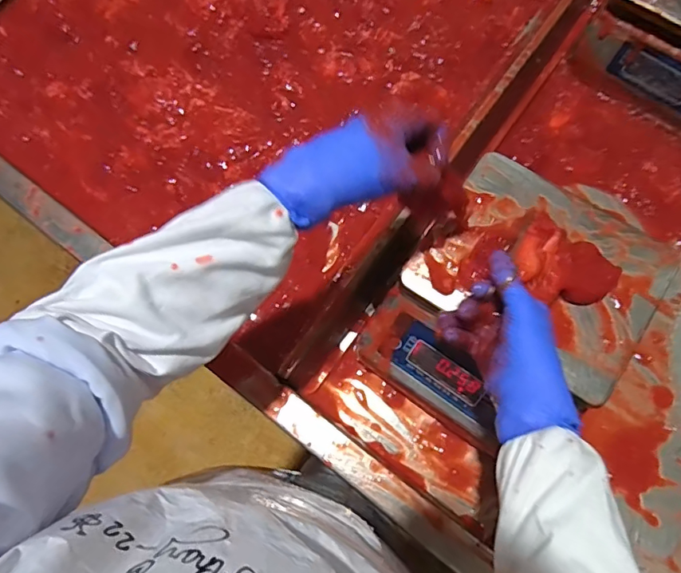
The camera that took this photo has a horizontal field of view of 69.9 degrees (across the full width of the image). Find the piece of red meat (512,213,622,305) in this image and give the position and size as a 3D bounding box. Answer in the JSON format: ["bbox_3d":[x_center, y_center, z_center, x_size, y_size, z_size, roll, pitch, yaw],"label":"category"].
[{"bbox_3d":[0.216,-0.020,0.467,0.097,0.024,0.077,30,77,10],"label":"piece of red meat"}]

